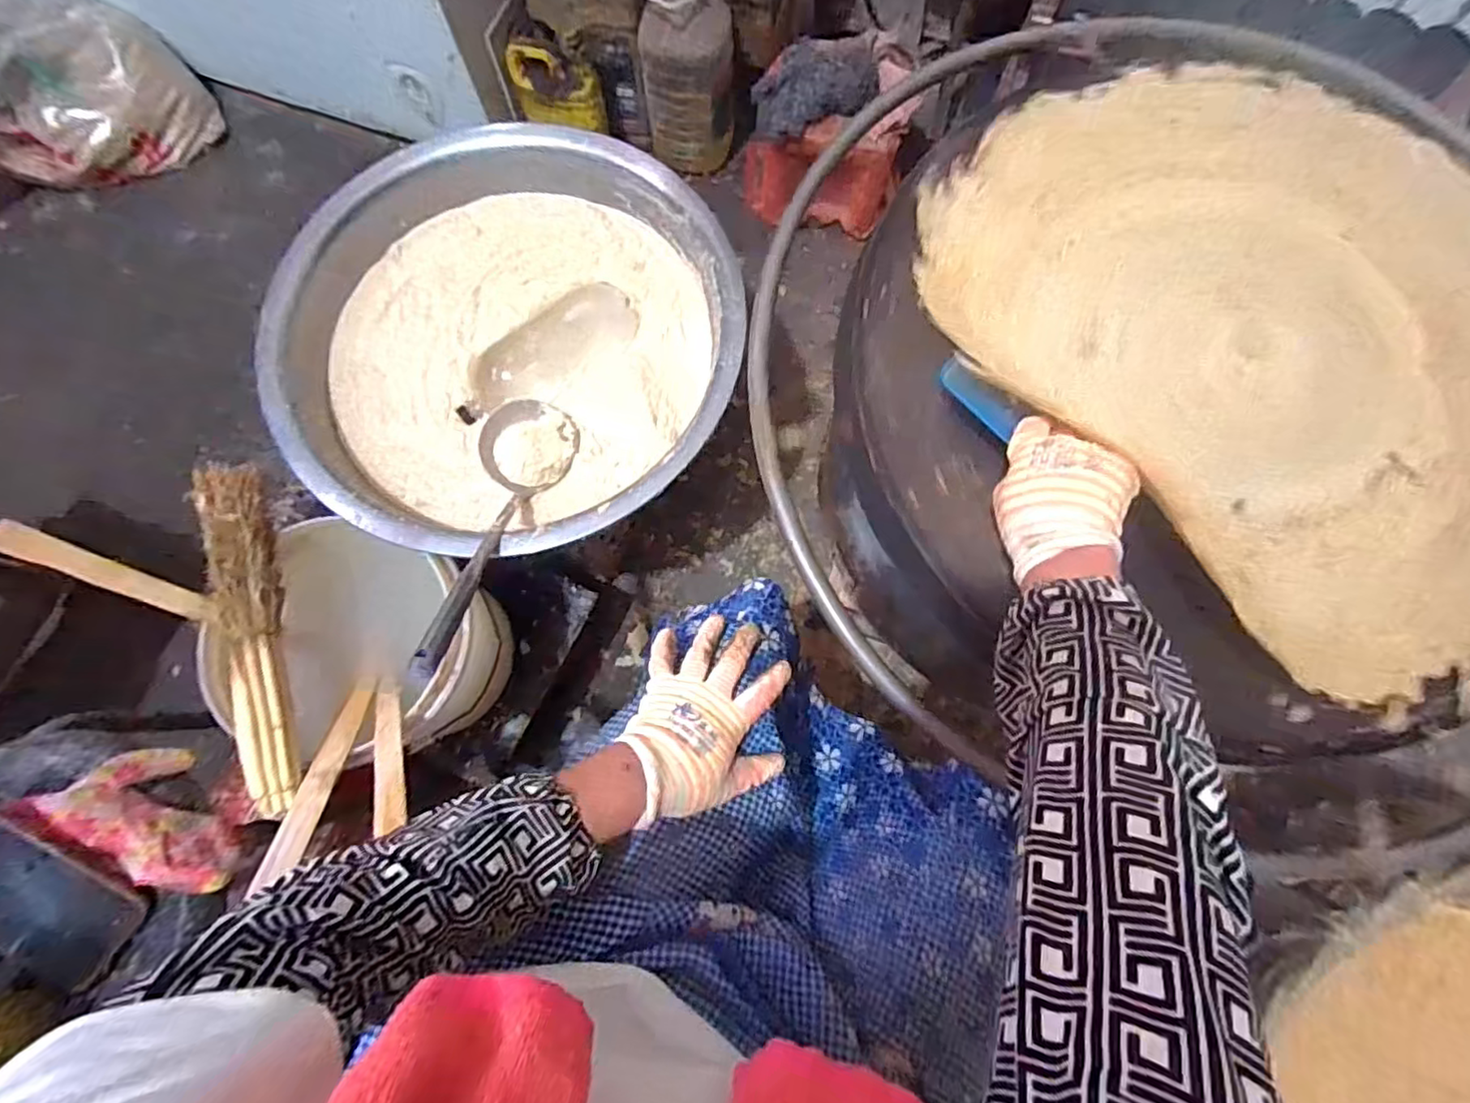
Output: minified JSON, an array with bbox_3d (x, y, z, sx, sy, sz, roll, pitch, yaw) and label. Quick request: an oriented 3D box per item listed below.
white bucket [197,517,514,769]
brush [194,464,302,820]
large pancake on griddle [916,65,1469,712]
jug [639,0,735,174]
[{"bbox_3d":[-0.399,0.110,0.744,0.225,0.223,0.231,0,75,-1],"label":"white bucket"},{"bbox_3d":[-0.470,0.079,0.629,0.071,0.047,0.353,-22,77,-7],"label":"brush"},{"bbox_3d":[0.468,-0.194,0.555,0.474,0.031,0.575,-42,80,-11],"label":"large pancake on griddle"},{"bbox_3d":[-0.079,-0.820,1.099,0.141,0.308,0.121,29,77,6],"label":"jug"}]

